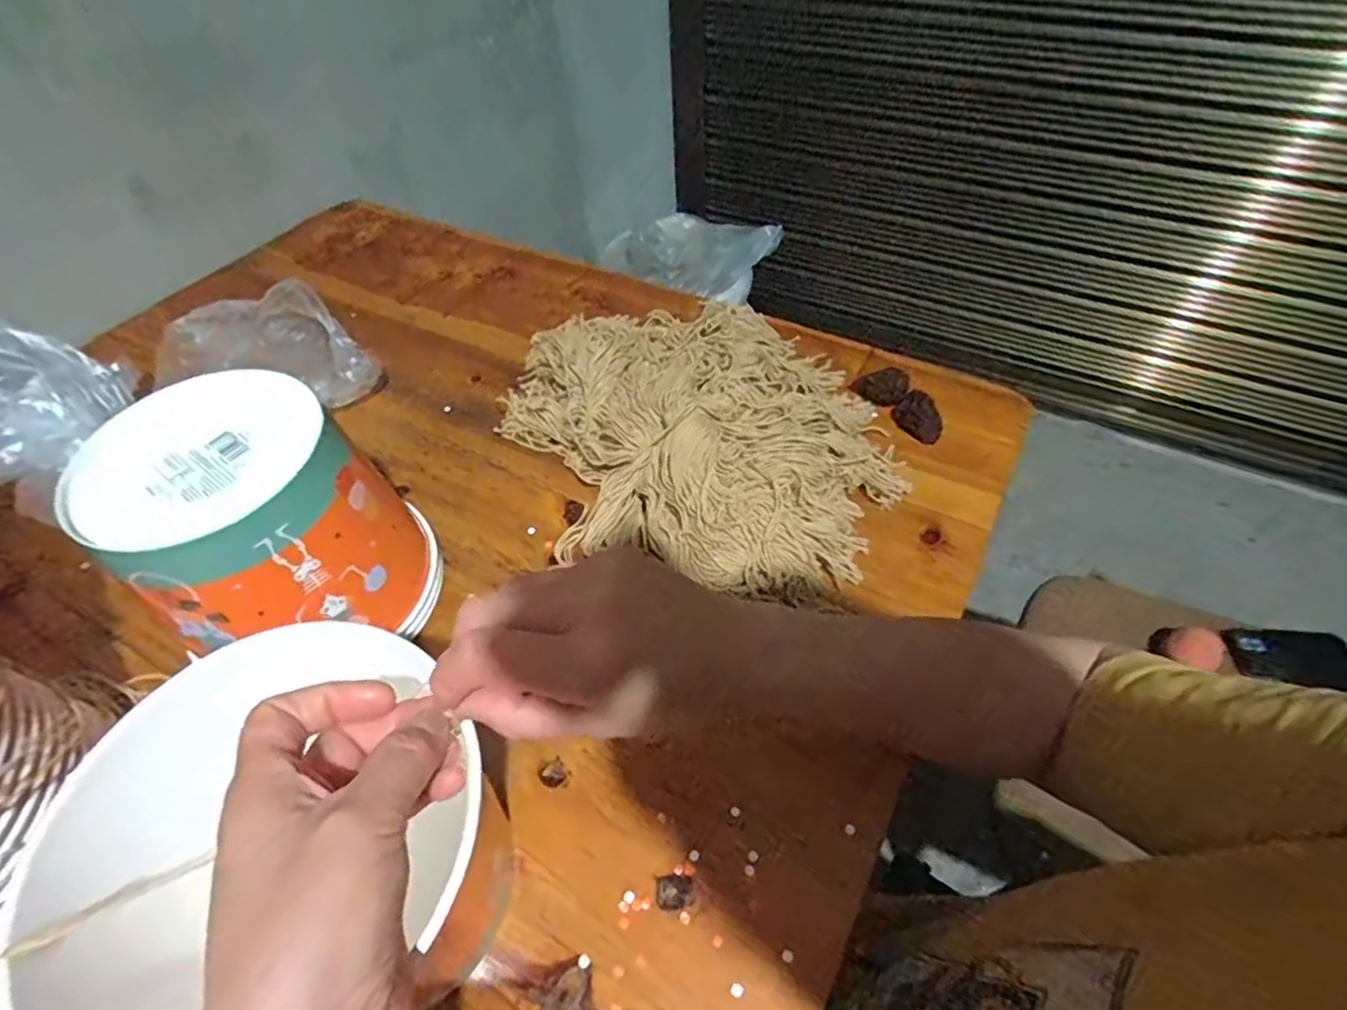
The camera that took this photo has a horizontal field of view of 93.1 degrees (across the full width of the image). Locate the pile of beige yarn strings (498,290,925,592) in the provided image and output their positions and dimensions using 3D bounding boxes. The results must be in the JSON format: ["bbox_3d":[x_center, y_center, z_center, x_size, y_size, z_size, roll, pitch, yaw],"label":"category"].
[{"bbox_3d":[0.020,-0.068,0.507,0.280,0.061,0.312,-18,54,-10],"label":"pile of beige yarn strings"}]

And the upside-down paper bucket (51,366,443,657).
[{"bbox_3d":[-0.245,0.017,0.400,0.147,0.149,0.134,-2,53,2],"label":"upside-down paper bucket"}]

